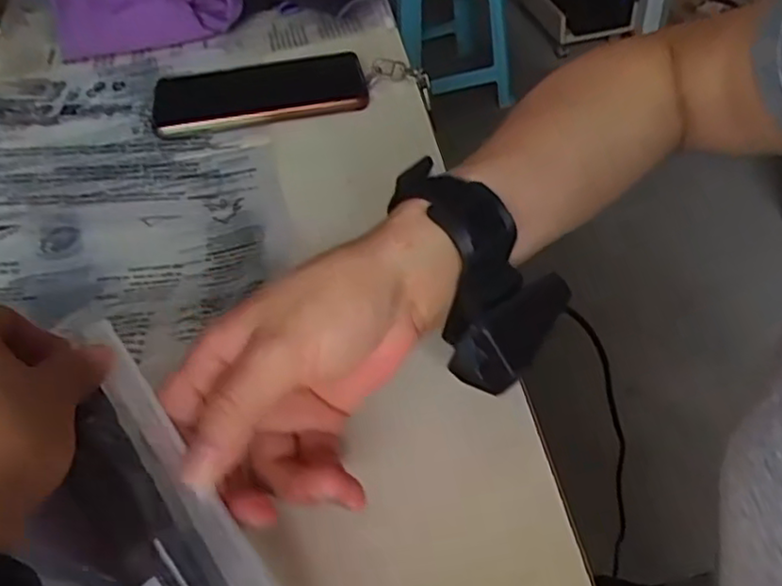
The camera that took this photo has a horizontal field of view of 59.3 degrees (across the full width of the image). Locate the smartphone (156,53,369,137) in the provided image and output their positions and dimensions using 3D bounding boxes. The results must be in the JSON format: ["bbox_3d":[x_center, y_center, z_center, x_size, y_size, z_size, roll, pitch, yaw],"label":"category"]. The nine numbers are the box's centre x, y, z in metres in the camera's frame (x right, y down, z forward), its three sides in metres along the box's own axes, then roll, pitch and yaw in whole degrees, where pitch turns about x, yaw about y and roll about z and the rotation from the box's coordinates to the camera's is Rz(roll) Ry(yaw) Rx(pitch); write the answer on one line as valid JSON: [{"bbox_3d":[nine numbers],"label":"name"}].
[{"bbox_3d":[-0.104,-0.157,0.535,0.163,0.014,0.090,-12,45,-6],"label":"smartphone"}]

